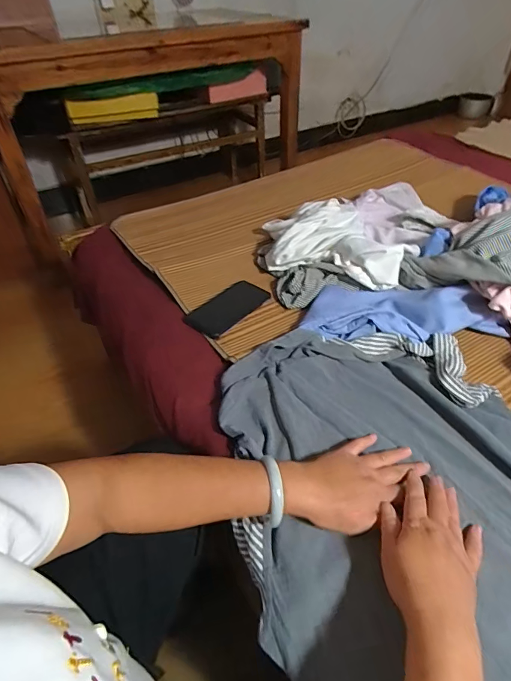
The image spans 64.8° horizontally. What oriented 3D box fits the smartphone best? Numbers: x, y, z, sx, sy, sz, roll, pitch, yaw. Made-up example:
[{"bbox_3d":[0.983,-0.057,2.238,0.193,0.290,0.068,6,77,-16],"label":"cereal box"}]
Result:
[{"bbox_3d":[-0.050,-0.062,0.754,0.088,0.012,0.157,31,50,29],"label":"smartphone"}]

